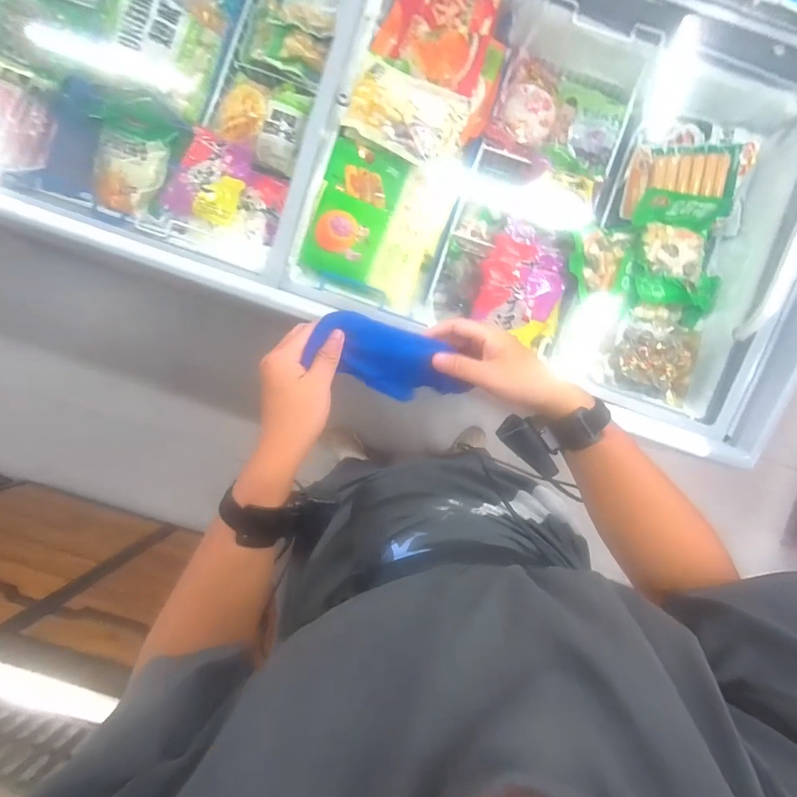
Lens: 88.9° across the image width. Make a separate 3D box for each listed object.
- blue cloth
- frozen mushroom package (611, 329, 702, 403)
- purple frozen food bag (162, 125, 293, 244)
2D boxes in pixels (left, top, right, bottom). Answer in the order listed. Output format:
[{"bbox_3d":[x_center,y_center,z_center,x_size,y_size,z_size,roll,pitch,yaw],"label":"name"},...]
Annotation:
[{"bbox_3d":[-0.005,-0.038,0.397,0.163,0.025,0.068,19,92,-31],"label":"blue cloth"},{"bbox_3d":[0.509,-0.081,0.805,0.152,0.022,0.149,17,92,-1],"label":"frozen mushroom package"},{"bbox_3d":[-0.360,-0.439,0.857,0.246,0.060,0.213,24,92,-1],"label":"purple frozen food bag"}]

